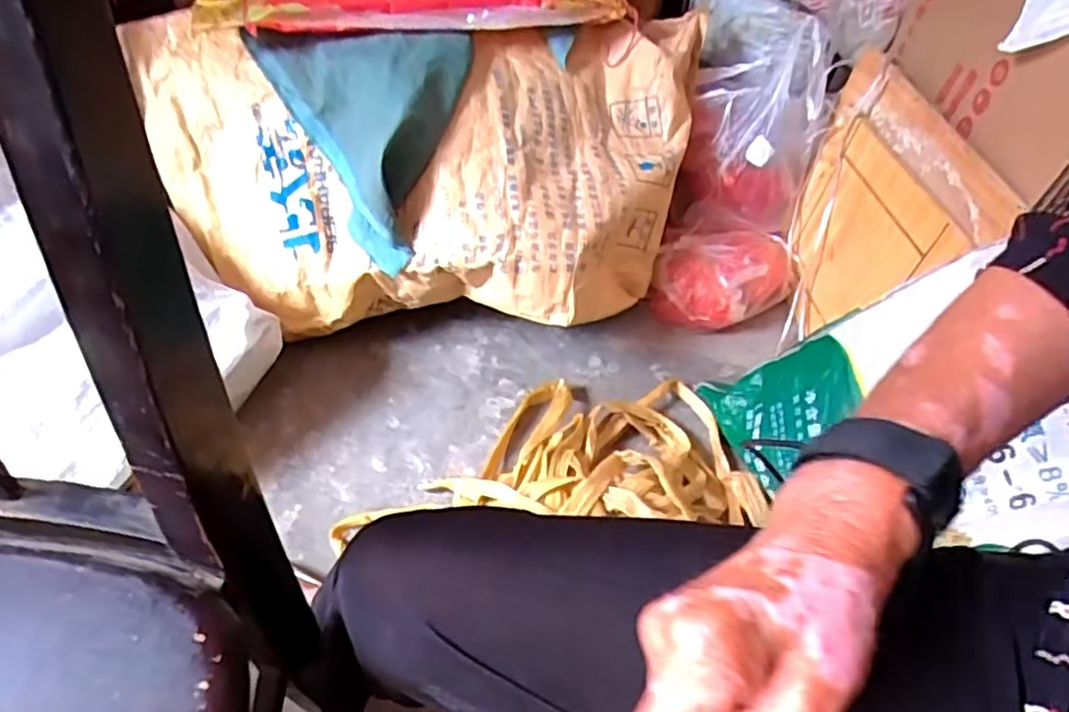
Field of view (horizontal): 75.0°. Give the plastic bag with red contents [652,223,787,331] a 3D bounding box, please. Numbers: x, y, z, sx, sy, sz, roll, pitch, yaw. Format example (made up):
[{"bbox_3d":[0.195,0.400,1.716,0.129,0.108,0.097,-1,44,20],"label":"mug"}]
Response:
[{"bbox_3d":[0.289,-0.120,1.086,0.222,0.096,0.153,4,49,-2],"label":"plastic bag with red contents"}]

